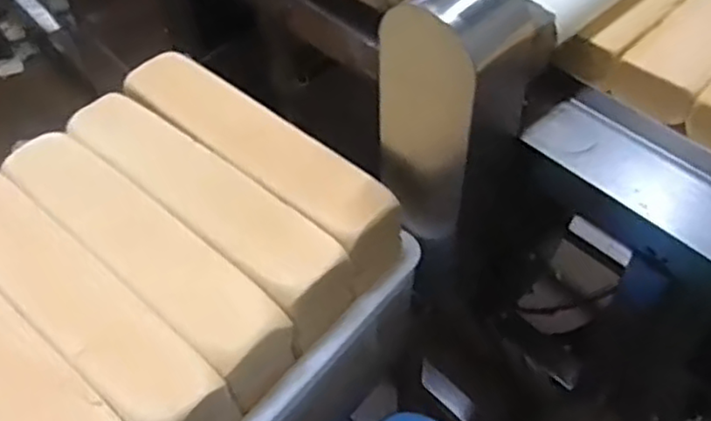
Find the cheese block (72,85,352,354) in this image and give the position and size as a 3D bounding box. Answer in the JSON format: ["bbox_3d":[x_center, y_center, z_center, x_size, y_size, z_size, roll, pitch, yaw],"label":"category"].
[{"bbox_3d":[-0.147,0.001,0.675,0.325,0.110,0.081,33,59,27],"label":"cheese block"}]

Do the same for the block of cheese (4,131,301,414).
[{"bbox_3d":[-0.197,0.048,0.646,0.334,0.104,0.077,33,59,26],"label":"block of cheese"}]

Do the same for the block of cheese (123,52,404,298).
[{"bbox_3d":[-0.100,-0.053,0.709,0.341,0.084,0.084,33,59,27],"label":"block of cheese"}]

